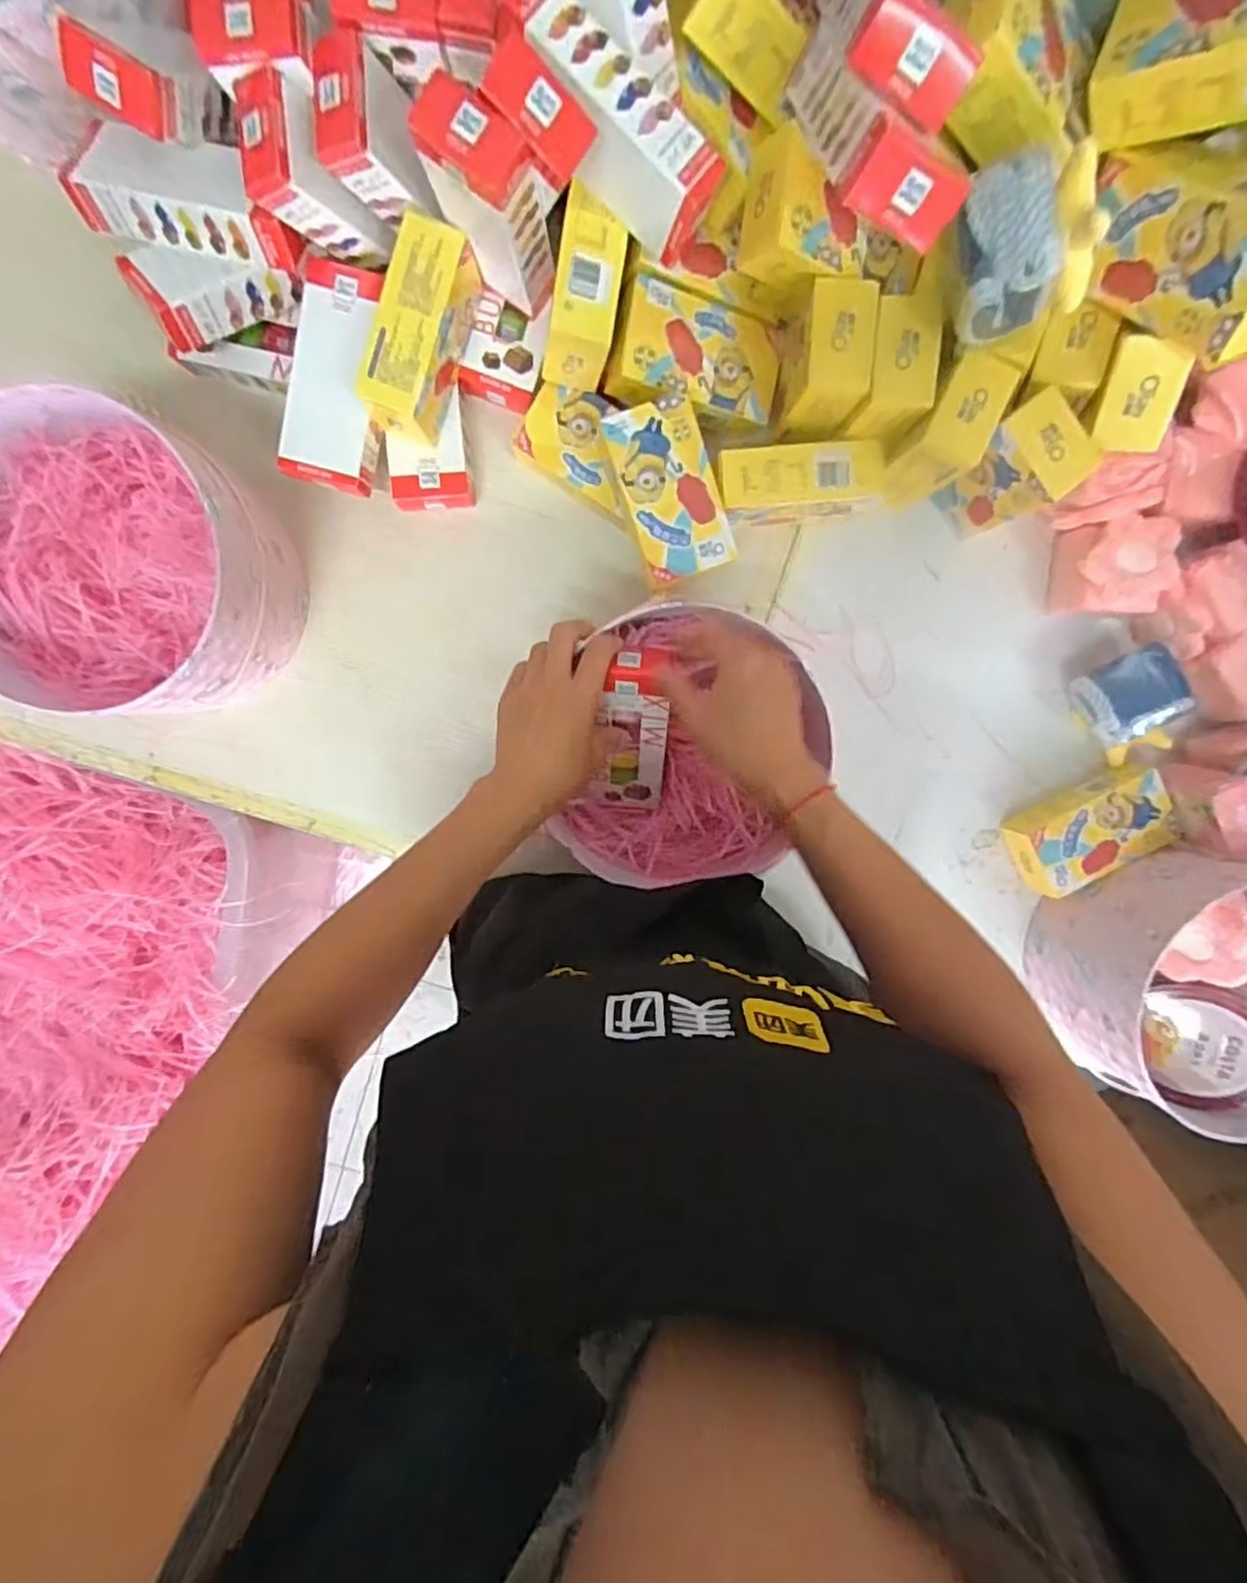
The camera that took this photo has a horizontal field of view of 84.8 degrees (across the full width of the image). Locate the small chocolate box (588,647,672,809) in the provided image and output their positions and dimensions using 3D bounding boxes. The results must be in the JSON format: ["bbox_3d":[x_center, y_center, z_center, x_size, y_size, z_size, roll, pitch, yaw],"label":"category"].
[{"bbox_3d":[0.008,-0.046,0.548,0.058,0.036,0.143,4,137,-3],"label":"small chocolate box"}]

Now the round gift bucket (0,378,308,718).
[{"bbox_3d":[-0.389,-0.174,0.547,0.218,0.152,0.204,0,98,-2],"label":"round gift bucket"}]

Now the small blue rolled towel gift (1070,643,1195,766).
[{"bbox_3d":[0.449,-0.070,0.605,0.076,0.060,0.098,-26,98,1],"label":"small blue rolled towel gift"}]

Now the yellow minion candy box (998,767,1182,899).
[{"bbox_3d":[0.442,0.037,0.647,0.136,0.042,0.081,-29,98,2],"label":"yellow minion candy box"}]

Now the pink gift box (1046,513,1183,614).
[{"bbox_3d":[0.431,-0.196,0.600,0.077,0.076,0.078,-2,98,-2],"label":"pink gift box"}]

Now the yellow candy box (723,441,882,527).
[{"bbox_3d":[0.146,-0.254,0.572,0.141,0.062,0.051,-5,98,-2],"label":"yellow candy box"}]

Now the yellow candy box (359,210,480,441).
[{"bbox_3d":[-0.152,-0.343,0.520,0.049,0.070,0.132,17,97,-4],"label":"yellow candy box"}]

